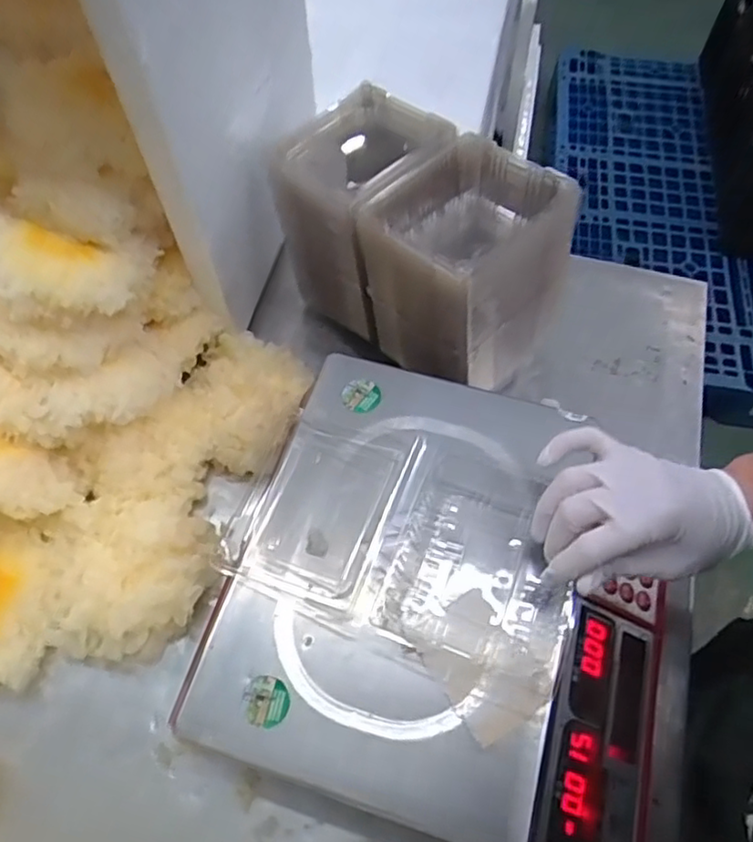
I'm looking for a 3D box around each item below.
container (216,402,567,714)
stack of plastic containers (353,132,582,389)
[{"bbox_3d":[0.021,0.078,0.438,0.229,0.022,0.144,23,66,13],"label":"container"},{"bbox_3d":[0.066,-0.116,0.534,0.125,0.182,0.124,41,68,20],"label":"stack of plastic containers"}]

